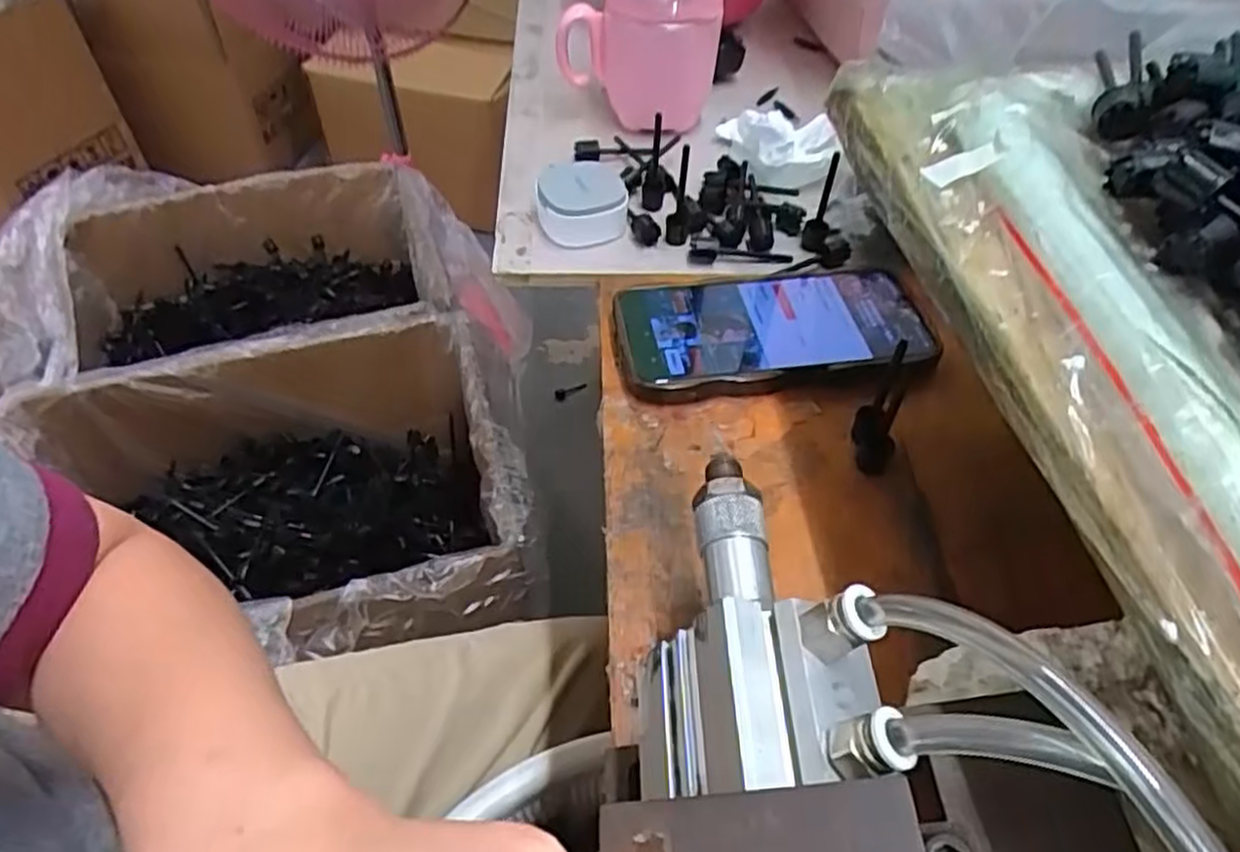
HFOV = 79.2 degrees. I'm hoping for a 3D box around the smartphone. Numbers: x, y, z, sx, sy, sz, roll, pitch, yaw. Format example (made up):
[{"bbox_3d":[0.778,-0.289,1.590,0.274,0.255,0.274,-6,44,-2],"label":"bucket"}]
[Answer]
[{"bbox_3d":[0.082,-0.052,0.403,0.164,0.013,0.077,-4,50,-5],"label":"smartphone"}]

